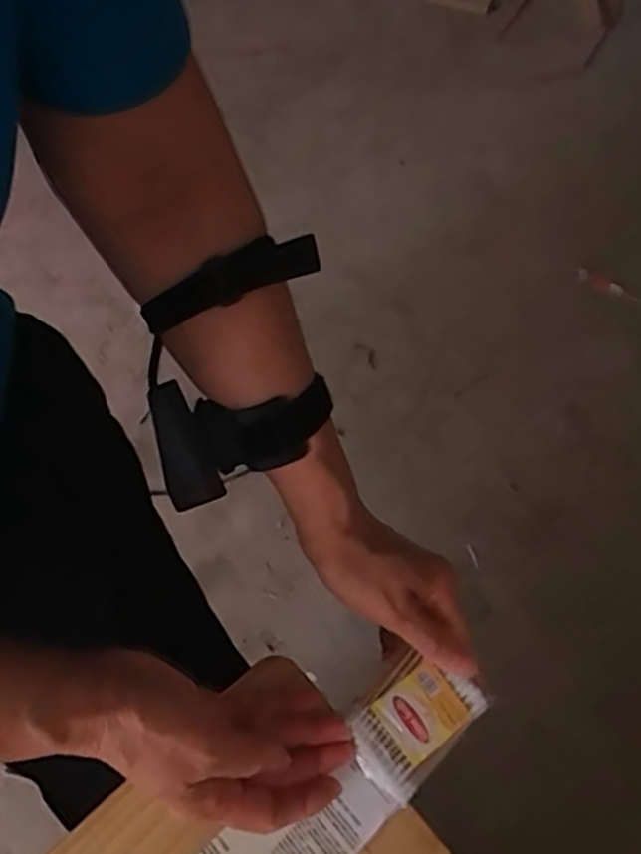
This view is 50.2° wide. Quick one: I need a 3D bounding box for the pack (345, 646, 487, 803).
[{"bbox_3d":[0.050,0.163,0.383,0.052,0.010,0.073,41,68,17],"label":"pack"}]

